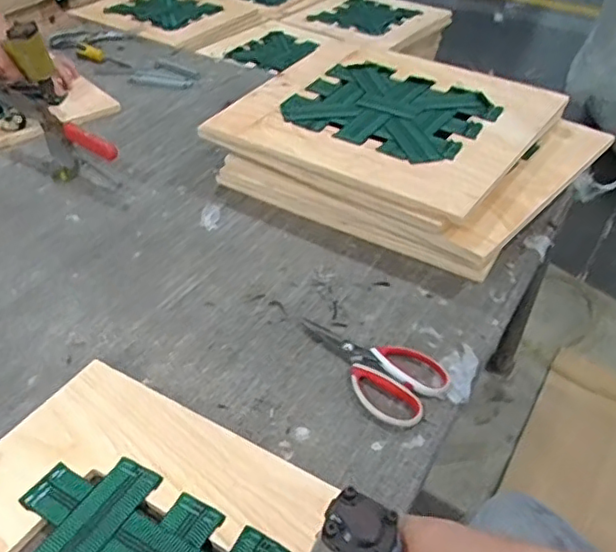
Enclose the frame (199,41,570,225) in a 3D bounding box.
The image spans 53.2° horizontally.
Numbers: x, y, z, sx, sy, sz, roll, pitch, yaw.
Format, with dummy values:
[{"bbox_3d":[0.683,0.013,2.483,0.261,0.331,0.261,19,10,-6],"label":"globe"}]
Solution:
[{"bbox_3d":[0.125,-0.248,0.953,0.417,0.031,0.396,26,49,26],"label":"frame"}]

